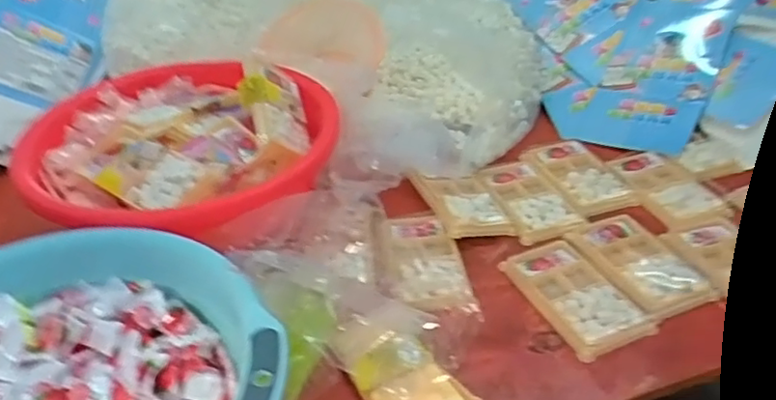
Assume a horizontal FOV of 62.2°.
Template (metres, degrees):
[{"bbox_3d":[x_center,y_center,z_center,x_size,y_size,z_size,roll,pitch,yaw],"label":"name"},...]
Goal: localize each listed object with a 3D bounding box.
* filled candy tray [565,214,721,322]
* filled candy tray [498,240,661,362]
[{"bbox_3d":[0.249,0.061,0.637,0.081,0.012,0.132,-15,37,-19],"label":"filled candy tray"},{"bbox_3d":[0.176,0.088,0.609,0.075,0.019,0.135,-16,37,-20],"label":"filled candy tray"}]

